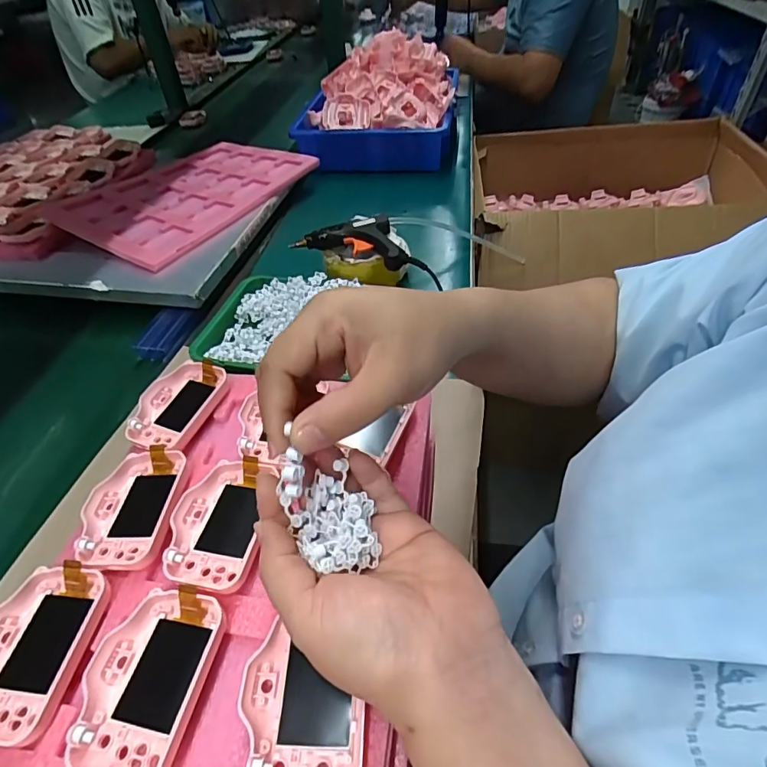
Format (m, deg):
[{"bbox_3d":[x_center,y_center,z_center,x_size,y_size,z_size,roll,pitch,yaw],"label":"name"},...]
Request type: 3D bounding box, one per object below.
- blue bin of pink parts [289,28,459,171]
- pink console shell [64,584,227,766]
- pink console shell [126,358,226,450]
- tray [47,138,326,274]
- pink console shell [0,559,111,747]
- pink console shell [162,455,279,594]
[{"bbox_3d":[-0.009,-0.575,0.918,0.299,0.154,0.350,-3,45,2],"label":"blue bin of pink parts"},{"bbox_3d":[-0.124,0.152,0.242,0.061,0.011,0.083,5,45,11],"label":"pink console shell"},{"bbox_3d":[-0.170,0.016,0.379,0.061,0.019,0.081,15,48,19],"label":"pink console shell"},{"bbox_3d":[-0.303,-0.306,0.736,0.248,0.019,0.369,20,48,15],"label":"tray"},{"bbox_3d":[-0.196,0.145,0.258,0.058,0.015,0.084,5,45,10],"label":"pink console shell"},{"bbox_3d":[-0.107,0.087,0.300,0.055,0.013,0.083,4,45,9],"label":"pink console shell"}]

